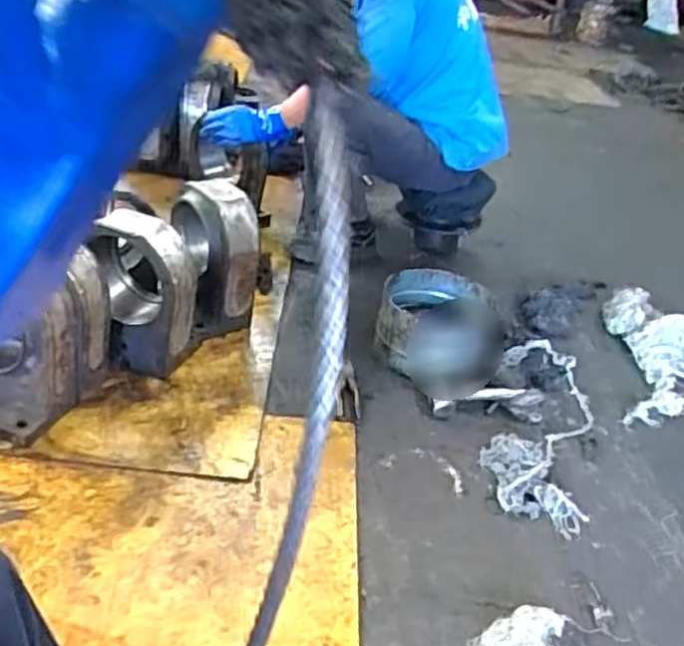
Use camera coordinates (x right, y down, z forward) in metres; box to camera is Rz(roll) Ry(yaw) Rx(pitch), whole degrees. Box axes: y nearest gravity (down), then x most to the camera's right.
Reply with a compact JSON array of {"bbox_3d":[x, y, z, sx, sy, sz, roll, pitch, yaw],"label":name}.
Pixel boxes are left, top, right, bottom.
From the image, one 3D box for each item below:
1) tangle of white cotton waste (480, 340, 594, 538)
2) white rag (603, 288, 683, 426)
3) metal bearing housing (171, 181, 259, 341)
[{"bbox_3d":[0.417,0.199,1.506,0.215,0.028,0.569,14,35,10],"label":"tangle of white cotton waste"},{"bbox_3d":[0.743,0.070,1.743,0.280,0.090,0.480,22,37,21],"label":"white rag"},{"bbox_3d":[-0.276,-0.125,1.615,0.170,0.315,0.207,-6,36,-18],"label":"metal bearing housing"}]

